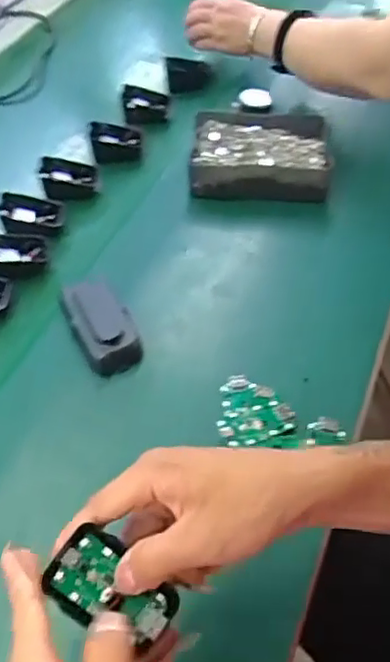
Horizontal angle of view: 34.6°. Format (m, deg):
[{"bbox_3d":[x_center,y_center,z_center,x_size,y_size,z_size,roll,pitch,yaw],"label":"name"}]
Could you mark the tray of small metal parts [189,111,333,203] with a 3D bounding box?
[{"bbox_3d":[0.075,-0.211,0.736,0.157,0.042,0.131,0,49,4],"label":"tray of small metal parts"}]

